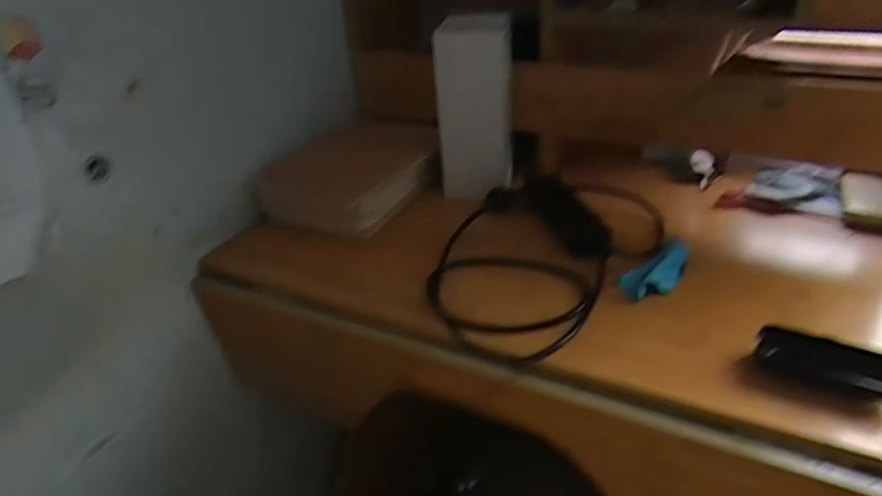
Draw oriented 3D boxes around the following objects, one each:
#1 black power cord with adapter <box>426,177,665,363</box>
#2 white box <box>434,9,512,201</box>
[{"bbox_3d":[0.117,0.005,0.753,0.249,0.035,0.375,19,38,34],"label":"black power cord with adapter"},{"bbox_3d":[0.050,-0.197,0.862,0.099,0.227,0.091,1,32,9],"label":"white box"}]

